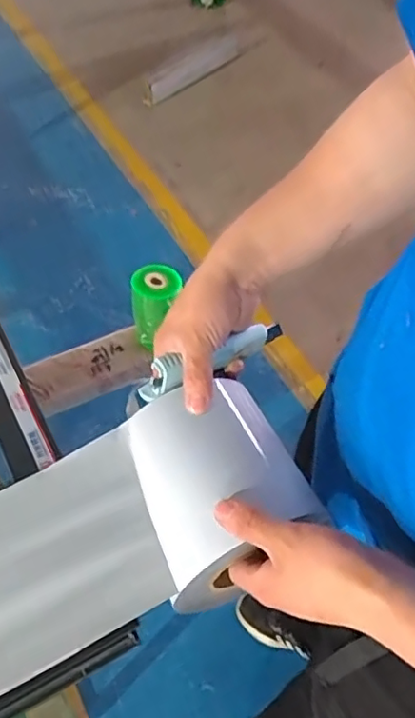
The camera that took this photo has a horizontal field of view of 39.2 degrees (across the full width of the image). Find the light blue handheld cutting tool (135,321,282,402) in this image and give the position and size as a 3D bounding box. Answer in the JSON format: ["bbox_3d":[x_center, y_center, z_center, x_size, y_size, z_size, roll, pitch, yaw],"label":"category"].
[{"bbox_3d":[0.010,-0.003,0.537,0.156,0.036,0.022,-23,58,-26],"label":"light blue handheld cutting tool"}]

